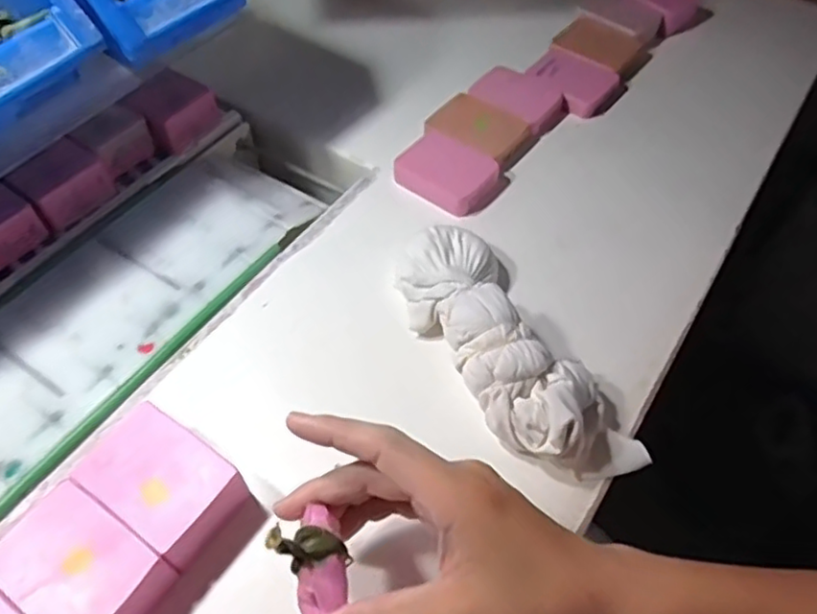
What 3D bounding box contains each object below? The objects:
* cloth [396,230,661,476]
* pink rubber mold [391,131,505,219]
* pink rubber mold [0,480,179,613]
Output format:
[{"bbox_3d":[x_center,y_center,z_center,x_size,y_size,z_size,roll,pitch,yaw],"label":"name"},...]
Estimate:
[{"bbox_3d":[0.056,0.023,0.393,0.067,0.049,0.186,-26,58,-18],"label":"cloth"},{"bbox_3d":[0.031,-0.102,0.506,0.075,0.019,0.059,31,59,20],"label":"pink rubber mold"},{"bbox_3d":[-0.155,0.130,0.318,0.080,0.030,0.052,31,59,21],"label":"pink rubber mold"}]

